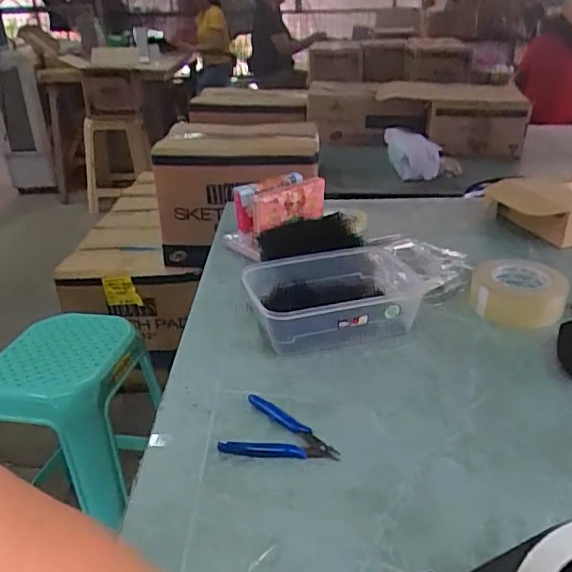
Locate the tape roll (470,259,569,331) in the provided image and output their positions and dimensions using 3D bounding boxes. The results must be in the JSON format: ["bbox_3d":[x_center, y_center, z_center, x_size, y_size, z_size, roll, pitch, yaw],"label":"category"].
[{"bbox_3d":[0.343,0.010,0.853,0.134,0.051,0.142,8,28,17],"label":"tape roll"}]

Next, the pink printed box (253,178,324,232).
[{"bbox_3d":[0.004,-0.149,1.051,0.145,0.070,0.031,-18,32,-27],"label":"pink printed box"}]

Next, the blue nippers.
[{"bbox_3d":[0.000,0.160,0.612,0.123,0.016,0.081,12,29,22],"label":"blue nippers"}]

